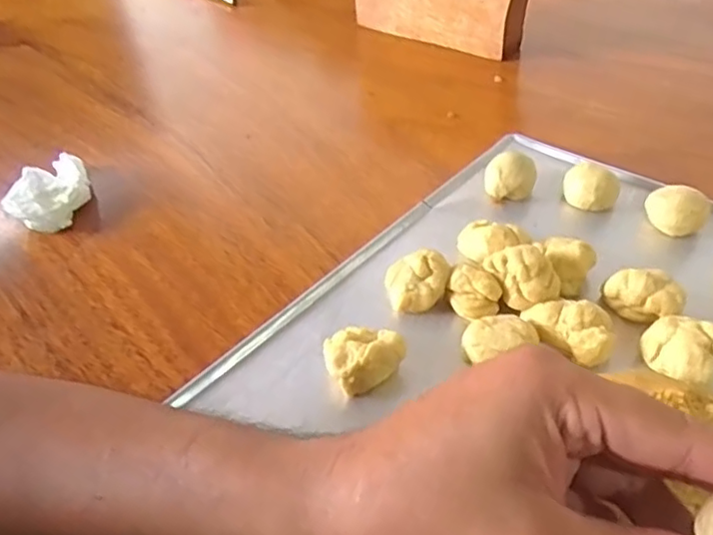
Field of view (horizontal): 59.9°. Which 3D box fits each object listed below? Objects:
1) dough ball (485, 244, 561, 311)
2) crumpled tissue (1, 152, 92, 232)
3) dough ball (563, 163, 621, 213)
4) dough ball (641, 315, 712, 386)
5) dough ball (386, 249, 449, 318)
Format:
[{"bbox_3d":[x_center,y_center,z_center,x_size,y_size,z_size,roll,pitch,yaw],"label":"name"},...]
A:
[{"bbox_3d":[0.099,0.003,0.366,0.031,0.025,0.036,-21,44,-17],"label":"dough ball"},{"bbox_3d":[-0.239,-0.060,0.485,0.053,0.026,0.078,-13,42,-9],"label":"crumpled tissue"},{"bbox_3d":[0.166,-0.055,0.439,0.037,0.031,0.029,10,44,17],"label":"dough ball"},{"bbox_3d":[0.173,0.047,0.330,0.040,0.030,0.034,30,52,33],"label":"dough ball"},{"bbox_3d":[0.038,0.008,0.378,0.036,0.029,0.029,-7,42,-3],"label":"dough ball"}]

